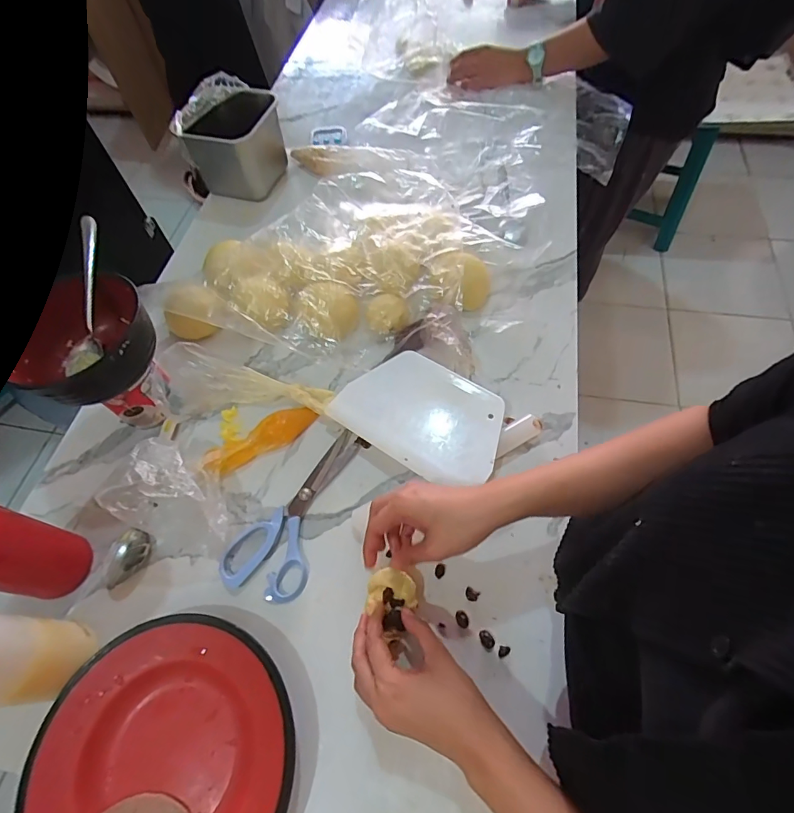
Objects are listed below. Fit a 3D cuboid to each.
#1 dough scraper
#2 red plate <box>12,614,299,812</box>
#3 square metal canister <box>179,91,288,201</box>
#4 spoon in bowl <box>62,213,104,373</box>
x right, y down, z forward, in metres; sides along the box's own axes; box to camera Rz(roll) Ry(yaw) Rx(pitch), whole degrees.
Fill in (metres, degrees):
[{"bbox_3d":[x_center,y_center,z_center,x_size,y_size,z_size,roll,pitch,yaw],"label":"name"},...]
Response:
[{"bbox_3d":[0.030,0.005,0.501,0.178,0.005,0.122,31,68,18],"label":"dough scraper"},{"bbox_3d":[-0.184,0.278,0.369,0.202,0.030,0.186,-2,60,3],"label":"red plate"},{"bbox_3d":[-0.243,-0.405,0.714,0.096,0.106,0.133,17,63,14],"label":"square metal canister"},{"bbox_3d":[-0.323,-0.115,0.471,0.031,0.019,0.162,4,92,7],"label":"spoon in bowl"}]

